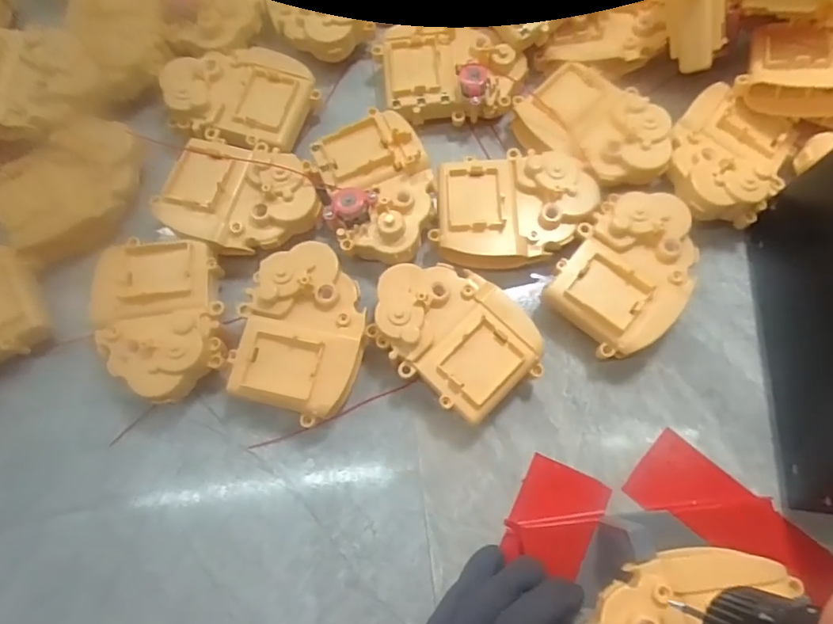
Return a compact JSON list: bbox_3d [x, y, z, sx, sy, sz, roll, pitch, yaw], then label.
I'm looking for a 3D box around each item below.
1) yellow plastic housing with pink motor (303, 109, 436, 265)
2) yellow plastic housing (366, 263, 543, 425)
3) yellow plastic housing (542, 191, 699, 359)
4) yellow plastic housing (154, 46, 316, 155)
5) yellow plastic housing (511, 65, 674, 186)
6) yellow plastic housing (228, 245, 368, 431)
[{"bbox_3d":[-0.024,-0.078,0.330,0.076,0.039,0.101,-22,73,-5],"label":"yellow plastic housing with pink motor"},{"bbox_3d":[0.022,0.014,0.299,0.102,0.038,0.073,37,77,12],"label":"yellow plastic housing"},{"bbox_3d":[0.129,-0.024,0.309,0.073,0.036,0.102,40,78,13],"label":"yellow plastic housing"},{"bbox_3d":[-0.121,-0.150,0.345,0.090,0.023,0.073,23,75,9],"label":"yellow plastic housing"},{"bbox_3d":[0.119,-0.125,0.333,0.099,0.023,0.066,32,76,11],"label":"yellow plastic housing"},{"bbox_3d":[-0.065,0.013,0.301,0.074,0.038,0.094,21,75,8],"label":"yellow plastic housing"}]

